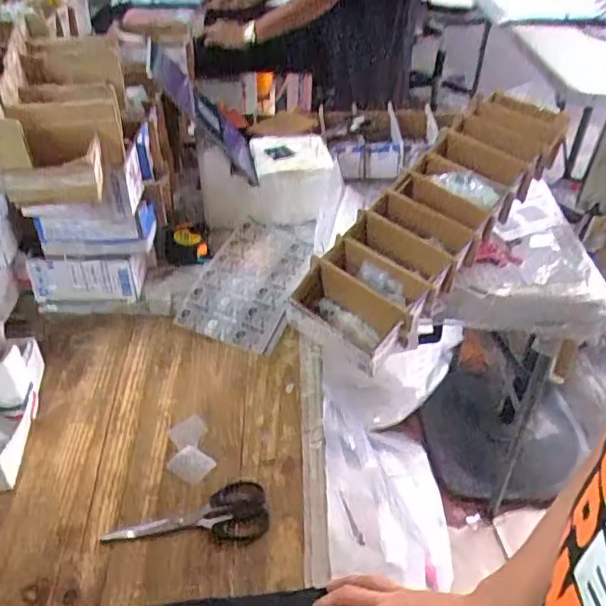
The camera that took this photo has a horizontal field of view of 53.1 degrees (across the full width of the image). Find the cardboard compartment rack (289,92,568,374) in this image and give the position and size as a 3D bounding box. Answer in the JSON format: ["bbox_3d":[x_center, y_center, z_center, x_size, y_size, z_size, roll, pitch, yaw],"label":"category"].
[{"bbox_3d":[0.228,-0.152,0.982,0.172,0.093,0.630,28,60,28],"label":"cardboard compartment rack"}]

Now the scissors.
[{"bbox_3d":[-0.131,0.242,0.682,0.178,0.009,0.068,-6,41,-8],"label":"scissors"}]

